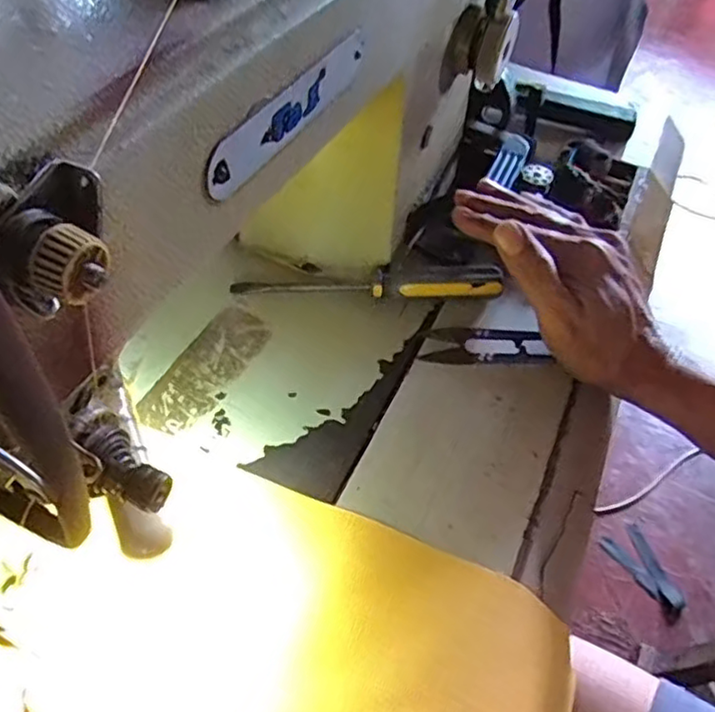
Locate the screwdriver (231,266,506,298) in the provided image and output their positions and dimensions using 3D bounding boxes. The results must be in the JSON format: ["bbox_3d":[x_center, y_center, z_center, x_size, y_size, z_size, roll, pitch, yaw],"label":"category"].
[{"bbox_3d":[0.007,-0.048,0.420,0.167,0.022,0.022,3,50,-4],"label":"screwdriver"}]

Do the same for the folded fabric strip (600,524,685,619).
[{"bbox_3d":[0.485,0.359,1.110,0.073,0.009,0.152,-22,58,-22],"label":"folded fabric strip"}]

